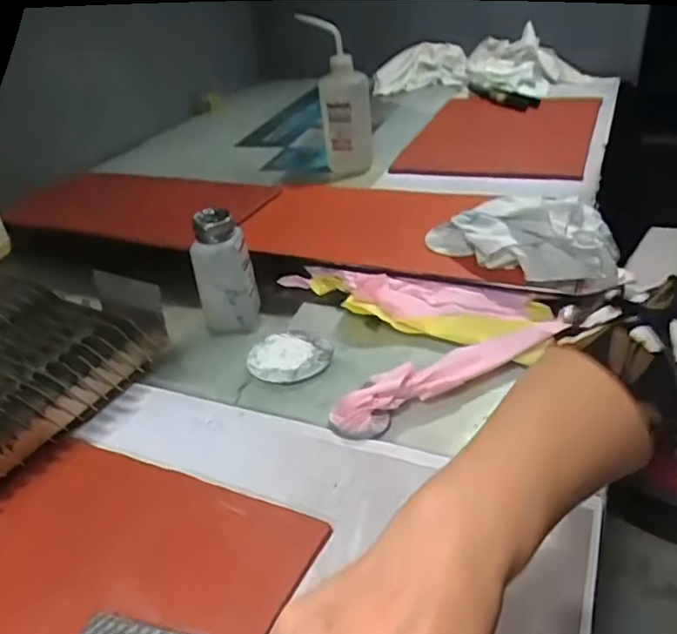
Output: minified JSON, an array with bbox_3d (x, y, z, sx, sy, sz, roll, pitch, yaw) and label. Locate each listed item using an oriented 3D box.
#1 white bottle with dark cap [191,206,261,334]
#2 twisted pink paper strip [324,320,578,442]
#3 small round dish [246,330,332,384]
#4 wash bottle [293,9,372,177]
[{"bbox_3d":[-0.118,-0.043,0.631,0.056,0.129,0.048,-2,34,7],"label":"white bottle with dark cap"},{"bbox_3d":[0.100,0.039,0.541,0.234,0.034,0.044,-22,37,-23],"label":"twisted pink paper strip"},{"bbox_3d":[-0.047,0.038,0.605,0.079,0.009,0.078,-4,33,3],"label":"small round dish"},{"bbox_3d":[0.002,-0.312,0.897,0.093,0.222,0.077,-2,34,6],"label":"wash bottle"}]

